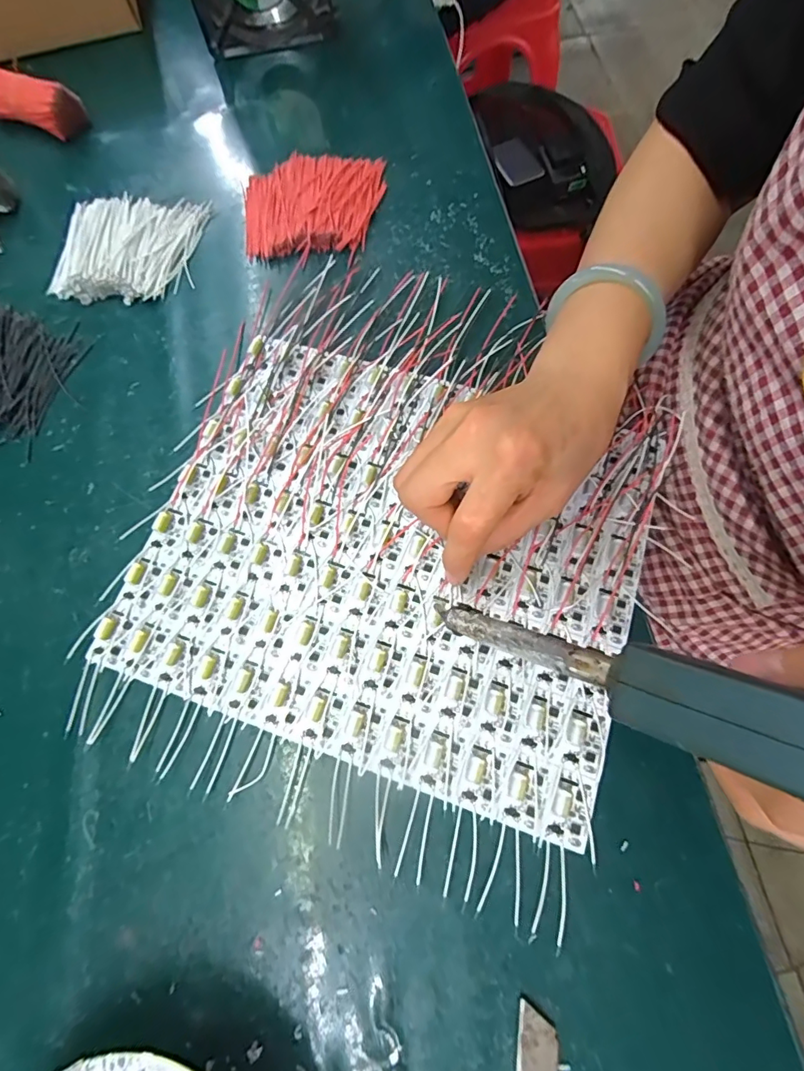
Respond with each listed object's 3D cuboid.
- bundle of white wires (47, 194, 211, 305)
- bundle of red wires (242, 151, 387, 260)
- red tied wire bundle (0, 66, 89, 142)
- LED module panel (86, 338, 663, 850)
[{"bbox_3d":[-0.213,-0.227,0.382,0.104,0.015,0.100,5,72,4],"label":"bundle of white wires"},{"bbox_3d":[-0.070,-0.262,0.386,0.110,0.013,0.093,-2,71,1],"label":"bundle of red wires"},{"bbox_3d":[-0.322,-0.374,0.421,0.083,0.032,0.036,10,72,5],"label":"red tied wire bundle"},{"bbox_3d":[-0.009,0.005,0.295,0.283,0.010,0.236,18,73,8],"label":"LED module panel"}]

